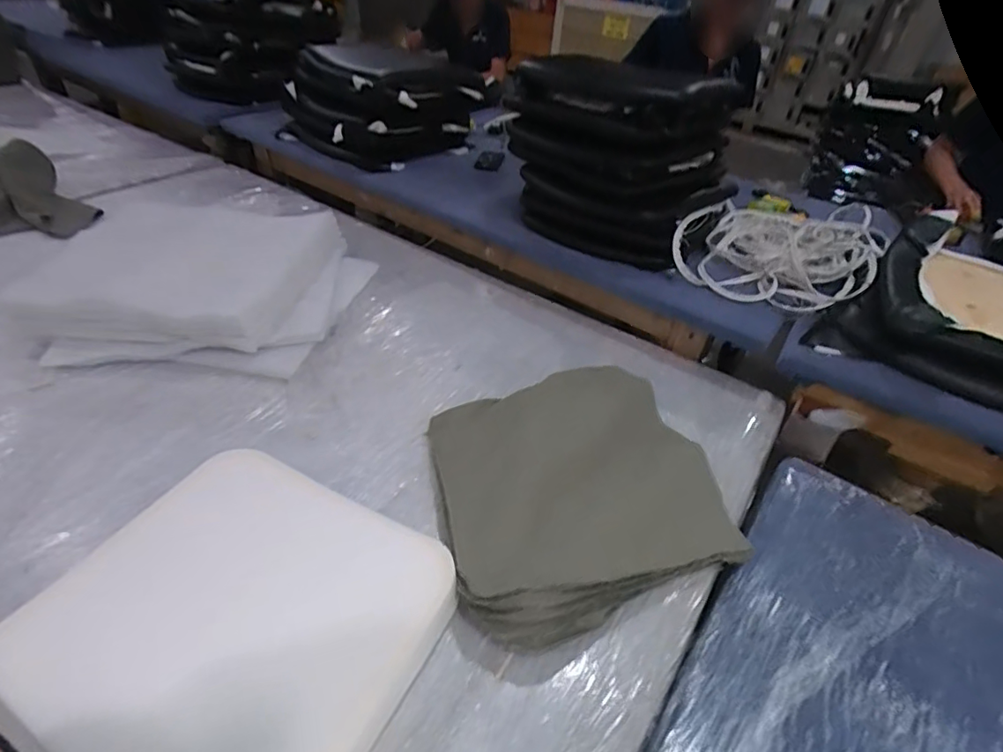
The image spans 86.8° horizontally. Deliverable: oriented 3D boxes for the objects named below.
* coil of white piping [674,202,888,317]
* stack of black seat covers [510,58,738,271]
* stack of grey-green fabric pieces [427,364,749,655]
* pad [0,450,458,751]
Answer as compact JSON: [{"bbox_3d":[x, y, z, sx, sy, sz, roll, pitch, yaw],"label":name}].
[{"bbox_3d":[0.726,-0.350,1.342,0.401,0.094,0.616,28,46,24],"label":"coil of white piping"},{"bbox_3d":[0.287,-0.546,1.288,0.480,0.356,0.321,28,45,24],"label":"stack of black seat covers"},{"bbox_3d":[0.112,0.155,0.866,0.439,0.113,0.444,-12,44,-20],"label":"stack of grey-green fabric pieces"},{"bbox_3d":[-0.334,0.318,0.675,0.447,0.064,0.406,21,43,18],"label":"pad"}]

